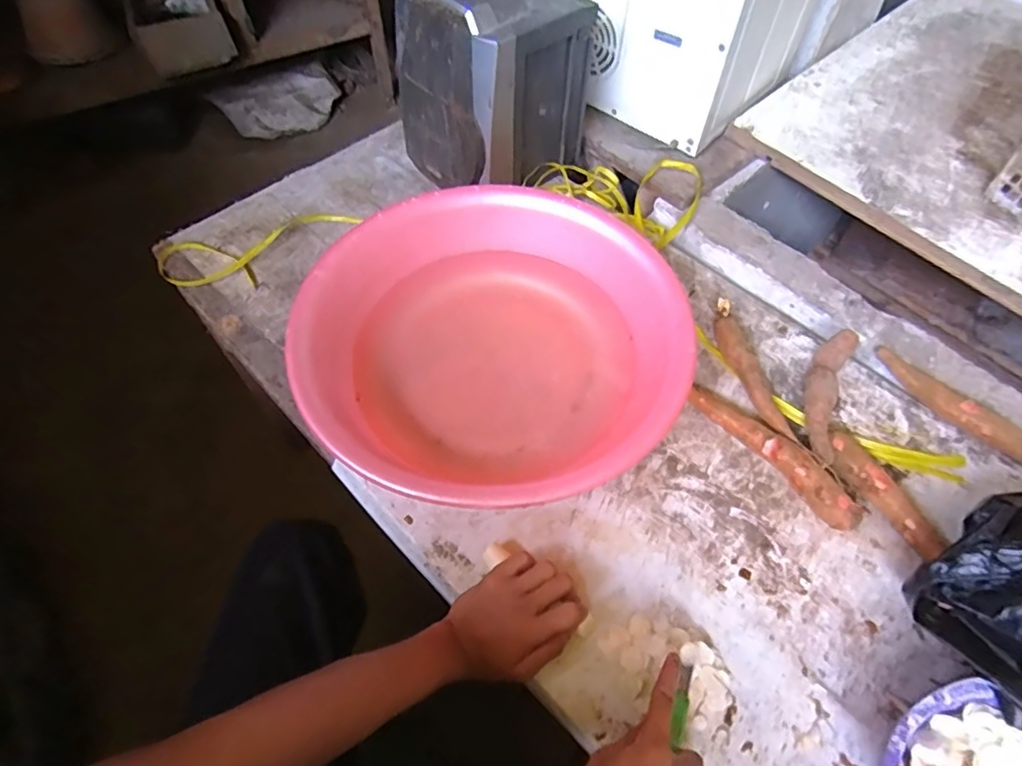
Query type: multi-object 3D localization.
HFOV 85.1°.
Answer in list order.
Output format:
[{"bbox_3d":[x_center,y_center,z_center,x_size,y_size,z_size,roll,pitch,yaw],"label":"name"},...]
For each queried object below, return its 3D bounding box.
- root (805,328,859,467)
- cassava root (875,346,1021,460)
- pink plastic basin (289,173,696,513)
[{"bbox_3d":[0.370,0.017,0.658,0.039,0.039,0.192,22,63,13],"label":"root"},{"bbox_3d":[0.519,0.026,0.653,0.032,0.030,0.195,-36,65,-18],"label":"cassava root"},{"bbox_3d":[-0.014,-0.046,0.655,0.421,0.133,0.387,37,67,20],"label":"pink plastic basin"}]

